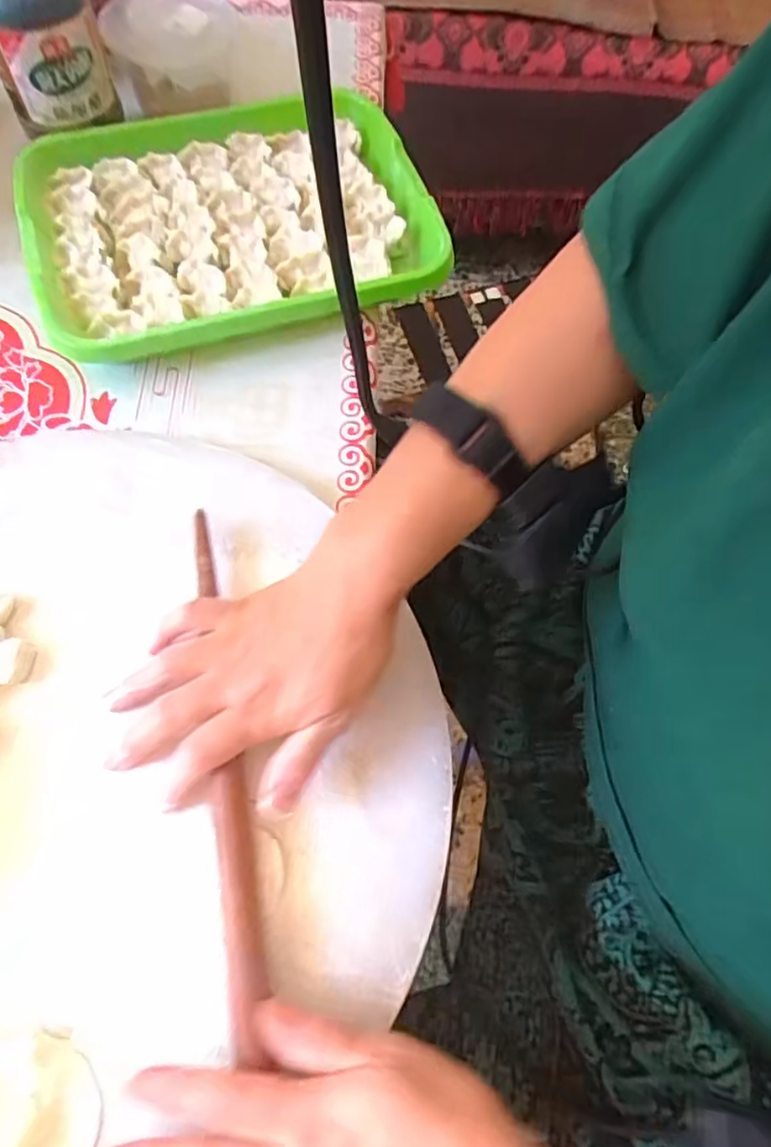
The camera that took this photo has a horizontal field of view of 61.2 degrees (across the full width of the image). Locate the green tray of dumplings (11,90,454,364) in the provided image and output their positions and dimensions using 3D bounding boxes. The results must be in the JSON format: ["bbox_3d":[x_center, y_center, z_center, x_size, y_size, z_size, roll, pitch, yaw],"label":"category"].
[{"bbox_3d":[-0.125,-0.288,0.534,0.310,0.040,0.244,-17,69,-10],"label":"green tray of dumplings"}]

